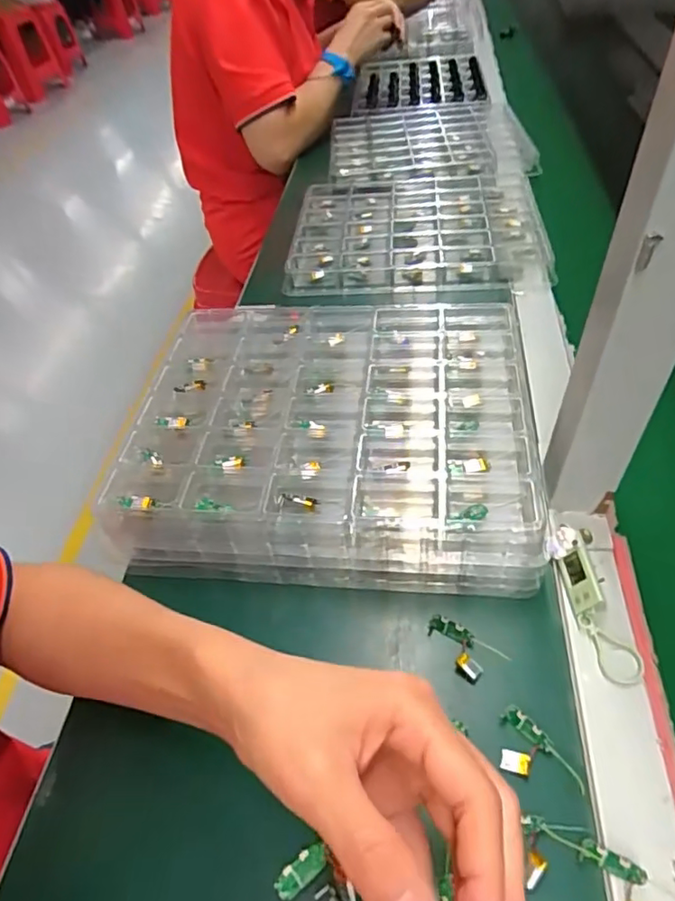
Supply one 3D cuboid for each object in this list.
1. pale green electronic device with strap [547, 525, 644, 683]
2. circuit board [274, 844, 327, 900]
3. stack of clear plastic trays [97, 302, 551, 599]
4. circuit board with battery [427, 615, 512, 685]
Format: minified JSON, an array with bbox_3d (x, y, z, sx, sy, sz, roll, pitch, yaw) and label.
[{"bbox_3d":[0.162,0.094,0.364,0.035,0.021,0.102,-4,48,2],"label":"pale green electronic device with strap"},{"bbox_3d":[-0.019,0.210,0.284,0.026,0.006,0.012,-31,53,-21],"label":"circuit board"},{"bbox_3d":[-0.007,-0.025,0.456,0.299,0.049,0.257,1,48,7],"label":"stack of clear plastic trays"},{"bbox_3d":[0.075,0.123,0.351,0.049,0.013,0.027,30,57,28],"label":"circuit board with battery"}]

